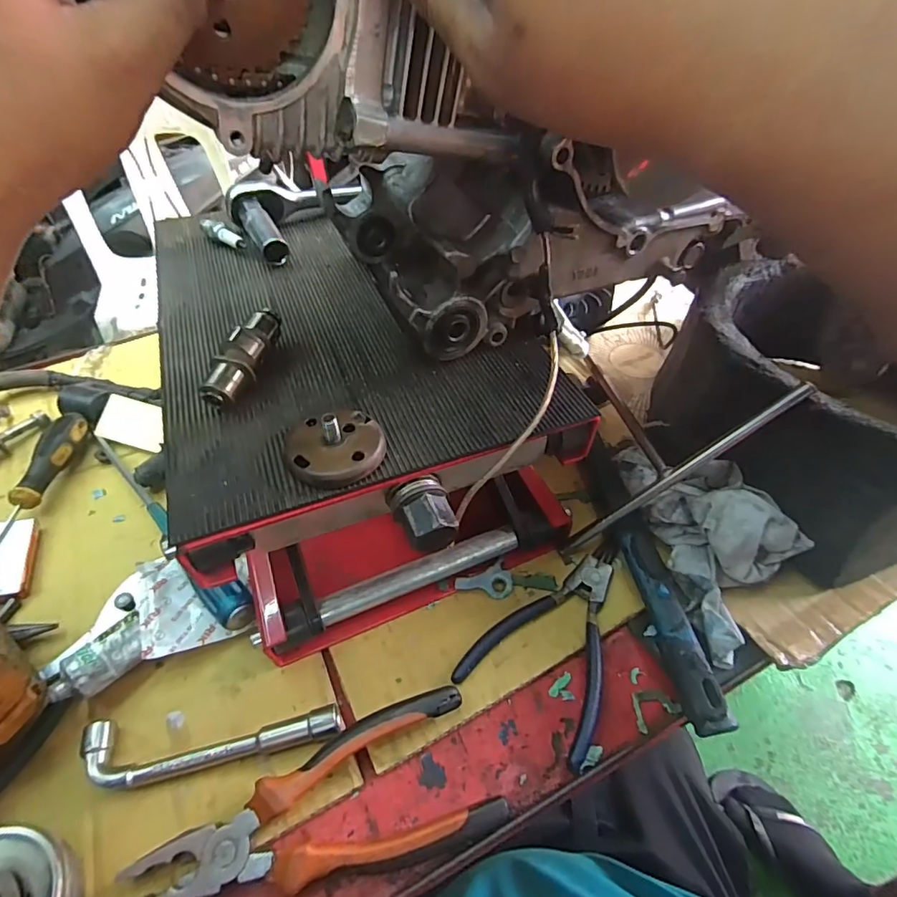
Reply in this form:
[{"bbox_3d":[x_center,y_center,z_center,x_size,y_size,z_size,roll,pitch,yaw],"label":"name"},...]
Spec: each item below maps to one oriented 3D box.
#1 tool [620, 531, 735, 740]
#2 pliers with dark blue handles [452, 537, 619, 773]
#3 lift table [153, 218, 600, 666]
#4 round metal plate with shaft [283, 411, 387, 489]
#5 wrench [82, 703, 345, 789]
[{"bbox_3d":[0.149,0.115,0.327,0.023,0.016,0.130,-6,49,-3],"label":"tool"},{"bbox_3d":[0.082,0.121,0.343,0.089,0.009,0.148,27,55,23],"label":"pliers with dark blue handles"},{"bbox_3d":[-0.073,-0.037,0.380,0.222,0.170,0.325,-20,51,-14],"label":"lift table"},{"bbox_3d":[-0.057,-0.004,0.244,0.048,0.021,0.041,-9,50,-6],"label":"round metal plate with shaft"},{"bbox_3d":[-0.144,0.183,0.302,0.152,0.022,0.037,-3,49,0],"label":"wrench"}]

